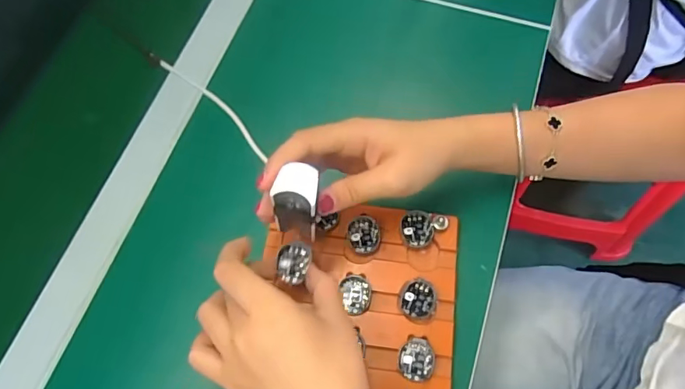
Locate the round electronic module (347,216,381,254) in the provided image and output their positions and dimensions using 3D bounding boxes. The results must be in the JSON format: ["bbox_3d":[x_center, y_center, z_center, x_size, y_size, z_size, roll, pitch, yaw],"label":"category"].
[{"bbox_3d":[0.017,0.032,0.388,0.024,0.012,0.028,-5,76,11],"label":"round electronic module"}]

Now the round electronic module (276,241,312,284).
[{"bbox_3d":[-0.034,0.048,0.348,0.023,0.006,0.028,5,65,2],"label":"round electronic module"}]

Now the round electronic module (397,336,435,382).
[{"bbox_3d":[0.053,0.118,0.354,0.026,0.004,0.029,8,67,7],"label":"round electronic module"}]

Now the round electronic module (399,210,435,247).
[{"bbox_3d":[0.058,0.027,0.387,0.026,0.010,0.029,6,67,6],"label":"round electronic module"}]

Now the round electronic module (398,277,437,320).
[{"bbox_3d":[0.056,0.078,0.368,0.027,0.009,0.029,6,67,6],"label":"round electronic module"}]

